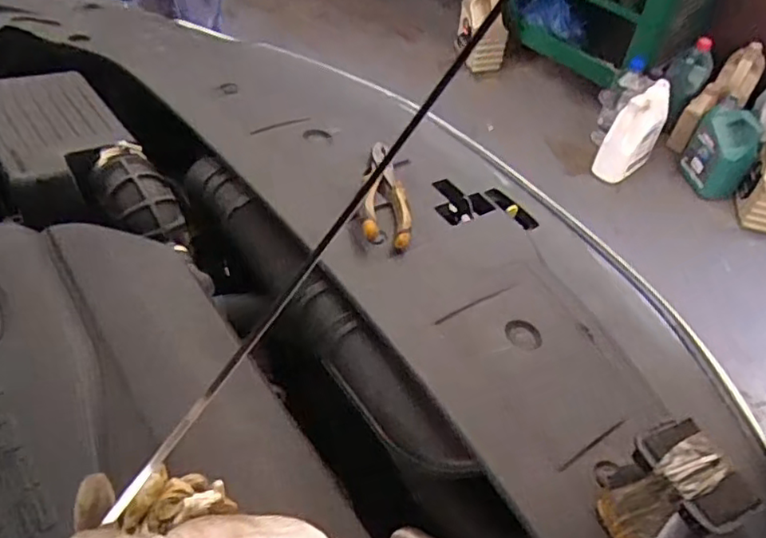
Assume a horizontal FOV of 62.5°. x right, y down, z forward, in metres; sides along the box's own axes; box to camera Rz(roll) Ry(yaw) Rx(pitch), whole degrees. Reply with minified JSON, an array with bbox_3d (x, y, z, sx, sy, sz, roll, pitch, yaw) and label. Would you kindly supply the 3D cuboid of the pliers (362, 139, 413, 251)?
[{"bbox_3d":[0.006,-0.096,0.774,0.057,0.019,0.194,15,39,-11],"label":"pliers"}]

